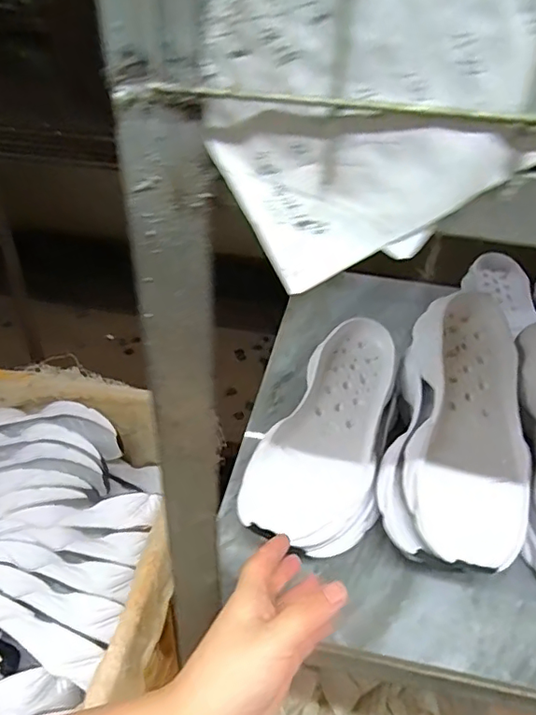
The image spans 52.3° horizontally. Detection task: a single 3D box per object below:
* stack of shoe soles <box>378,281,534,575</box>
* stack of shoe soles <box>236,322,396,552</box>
[{"bbox_3d":[0.181,0.066,0.519,0.118,0.062,0.272,10,57,11],"label":"stack of shoe soles"},{"bbox_3d":[0.064,0.067,0.541,0.116,0.092,0.266,15,37,17],"label":"stack of shoe soles"}]

